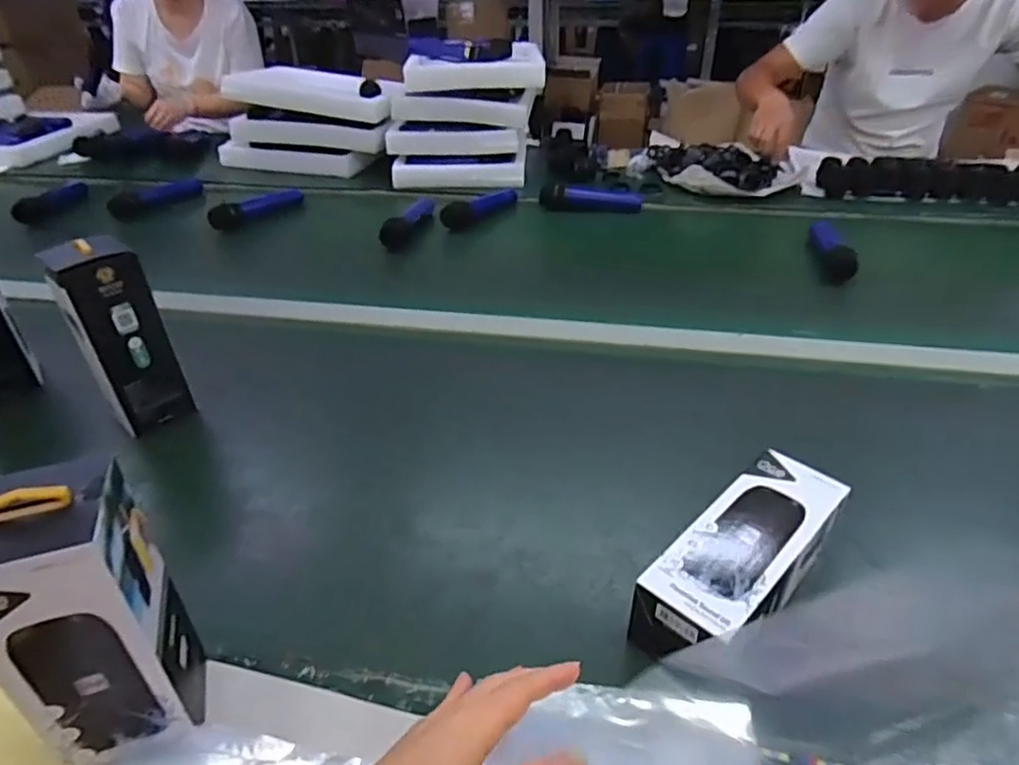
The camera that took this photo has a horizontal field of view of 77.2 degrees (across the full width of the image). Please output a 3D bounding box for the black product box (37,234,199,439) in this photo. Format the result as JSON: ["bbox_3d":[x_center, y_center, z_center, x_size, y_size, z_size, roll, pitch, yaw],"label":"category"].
[{"bbox_3d":[-0.427,-0.049,0.698,0.087,0.206,0.070,-28,43,-30],"label":"black product box"}]

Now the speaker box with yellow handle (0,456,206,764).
[{"bbox_3d":[-0.255,0.137,0.378,0.087,0.191,0.077,-14,38,-15],"label":"speaker box with yellow handle"}]

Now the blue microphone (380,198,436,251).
[{"bbox_3d":[-0.189,-0.315,1.214,0.052,0.050,0.203,5,37,10],"label":"blue microphone"}]

